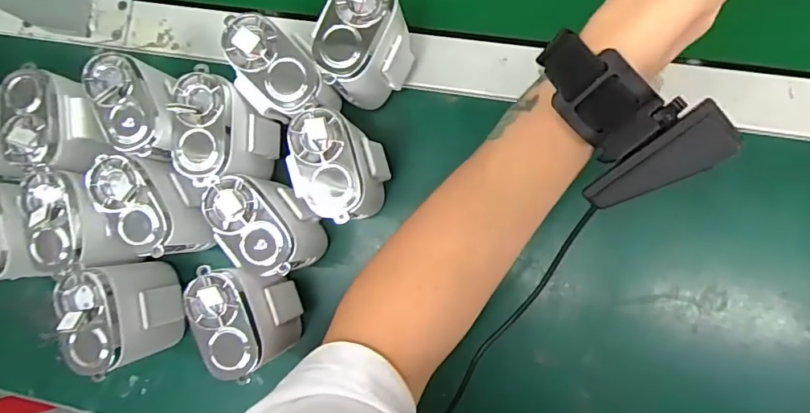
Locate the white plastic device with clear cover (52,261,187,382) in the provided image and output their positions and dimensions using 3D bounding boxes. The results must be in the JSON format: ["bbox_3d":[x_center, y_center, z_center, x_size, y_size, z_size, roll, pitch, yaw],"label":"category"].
[{"bbox_3d":[-0.195,0.075,0.353,0.046,0.077,0.070,-7,87,8],"label":"white plastic device with clear cover"}]

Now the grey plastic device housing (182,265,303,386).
[{"bbox_3d":[-0.103,0.072,0.335,0.045,0.065,0.068,-27,84,7],"label":"grey plastic device housing"}]

